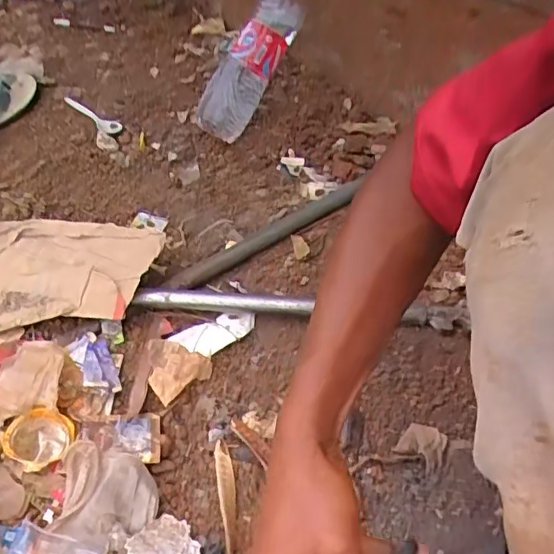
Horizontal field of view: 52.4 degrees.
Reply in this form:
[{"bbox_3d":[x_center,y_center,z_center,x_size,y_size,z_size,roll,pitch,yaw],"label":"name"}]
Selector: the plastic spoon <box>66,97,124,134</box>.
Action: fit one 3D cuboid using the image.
[{"bbox_3d":[-0.336,-0.298,1.028,0.140,0.017,0.035,33,55,26],"label":"plastic spoon"}]

